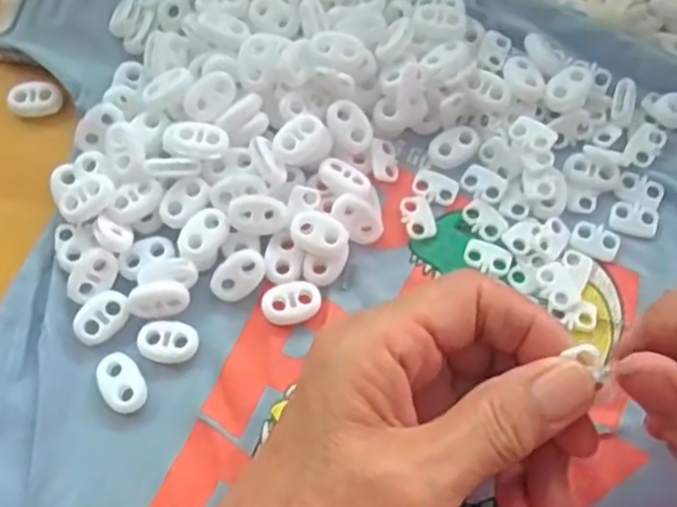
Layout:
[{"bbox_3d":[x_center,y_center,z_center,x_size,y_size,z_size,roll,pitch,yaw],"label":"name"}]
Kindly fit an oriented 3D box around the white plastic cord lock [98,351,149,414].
[{"bbox_3d":[-0.080,0.047,0.266,0.014,0.005,0.024,-29,72,-11],"label":"white plastic cord lock"}]

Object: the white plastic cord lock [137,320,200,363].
[{"bbox_3d":[-0.064,0.033,0.272,0.022,0.005,0.015,0,69,-1],"label":"white plastic cord lock"}]

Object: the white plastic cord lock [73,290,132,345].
[{"bbox_3d":[-0.090,0.023,0.273,0.022,0.004,0.015,-41,75,-15],"label":"white plastic cord lock"}]

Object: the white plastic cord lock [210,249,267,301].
[{"bbox_3d":[-0.039,0.008,0.278,0.022,0.004,0.014,-38,74,-14],"label":"white plastic cord lock"}]

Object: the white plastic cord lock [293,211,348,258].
[{"bbox_3d":[-0.008,-0.008,0.280,0.022,0.005,0.015,22,86,9],"label":"white plastic cord lock"}]

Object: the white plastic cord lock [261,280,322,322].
[{"bbox_3d":[-0.018,0.018,0.276,0.023,0.004,0.015,-12,70,-5],"label":"white plastic cord lock"}]

